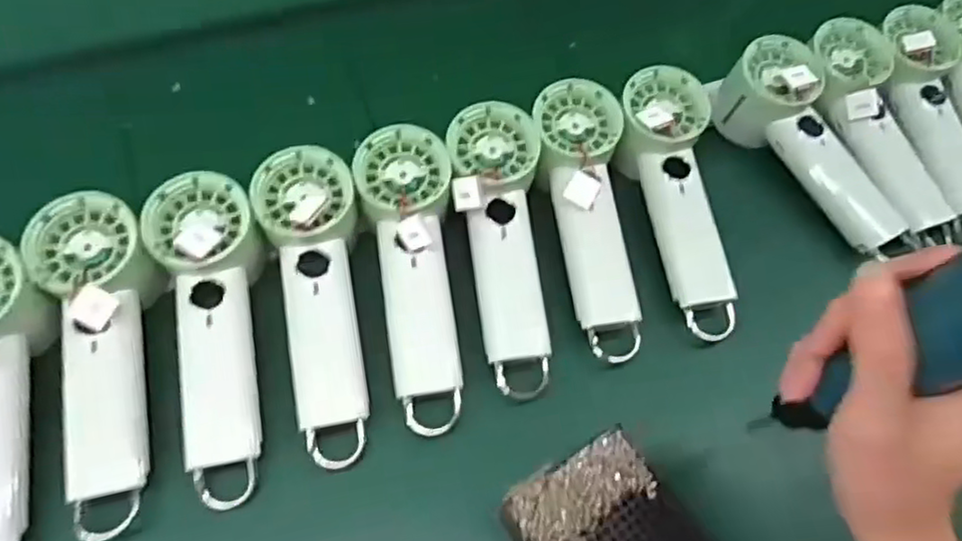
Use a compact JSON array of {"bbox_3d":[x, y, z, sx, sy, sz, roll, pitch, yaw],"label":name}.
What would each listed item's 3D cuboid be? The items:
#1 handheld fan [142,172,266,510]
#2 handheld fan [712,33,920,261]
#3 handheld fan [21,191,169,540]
[{"bbox_3d":[-0.163,0.038,0.415,0.062,0.032,0.199,-9,77,-9],"label":"handheld fan"},{"bbox_3d":[0.258,-0.095,0.511,0.065,0.055,0.177,-25,65,-17],"label":"handheld fan"},{"bbox_3d":[-0.222,0.050,0.396,0.067,0.034,0.199,-10,78,-10],"label":"handheld fan"}]

